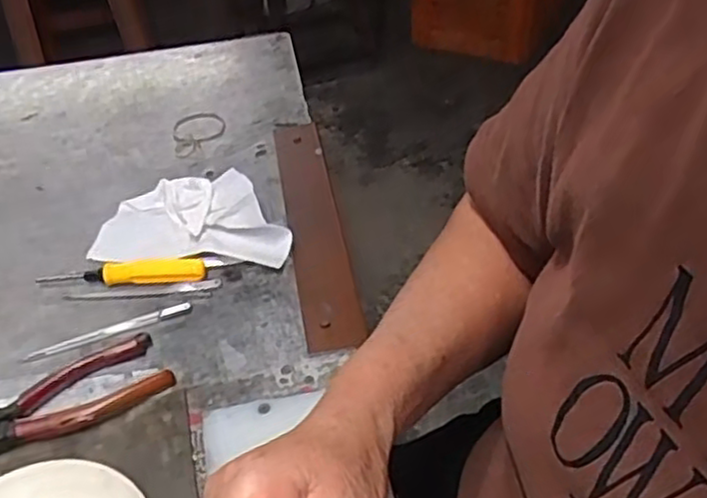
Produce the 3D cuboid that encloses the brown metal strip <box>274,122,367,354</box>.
[{"bbox_3d":[-0.030,-0.023,0.538,0.038,0.007,0.252,-9,42,-5],"label":"brown metal strip"}]

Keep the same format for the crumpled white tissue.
[{"bbox_3d":[-0.120,-0.031,0.536,0.144,0.034,0.097,-2,42,4],"label":"crumpled white tissue"}]

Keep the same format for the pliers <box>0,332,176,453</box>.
[{"bbox_3d":[-0.185,0.097,0.415,0.151,0.014,0.047,-26,46,-22],"label":"pliers"}]

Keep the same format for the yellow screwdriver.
[{"bbox_3d":[-0.163,0.016,0.498,0.117,0.013,0.017,-2,42,3],"label":"yellow screwdriver"}]

